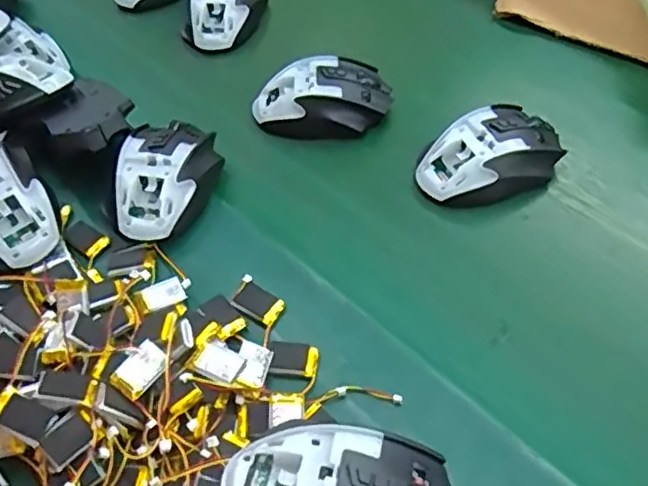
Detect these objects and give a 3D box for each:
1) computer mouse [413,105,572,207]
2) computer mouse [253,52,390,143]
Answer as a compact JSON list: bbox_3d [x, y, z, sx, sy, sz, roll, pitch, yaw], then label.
[{"bbox_3d":[0.128,-0.068,0.481,0.112,0.040,0.063,-20,54,-11],"label":"computer mouse"},{"bbox_3d":[-0.002,-0.123,0.529,0.114,0.041,0.065,-6,53,-1],"label":"computer mouse"}]

